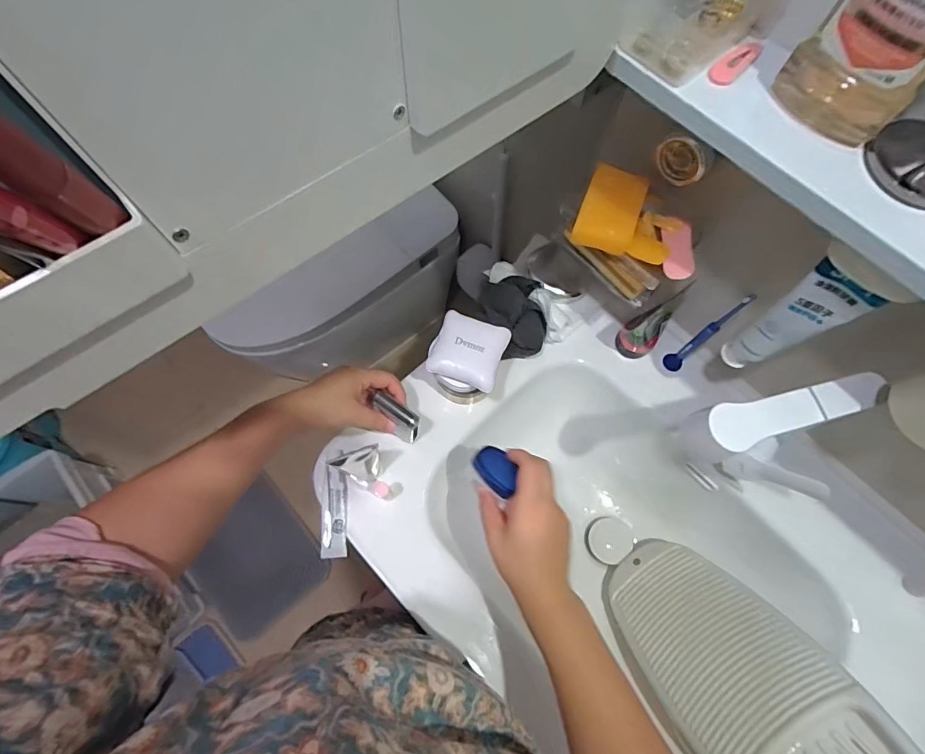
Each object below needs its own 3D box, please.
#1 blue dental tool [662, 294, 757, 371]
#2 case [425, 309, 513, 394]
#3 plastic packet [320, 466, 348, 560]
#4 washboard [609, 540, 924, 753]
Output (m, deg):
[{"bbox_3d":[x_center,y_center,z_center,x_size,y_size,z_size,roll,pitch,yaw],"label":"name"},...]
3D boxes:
[{"bbox_3d":[0.289,-0.047,0.549,0.018,0.177,0.021,-35,75,-13],"label":"blue dental tool"},{"bbox_3d":[0.005,-0.026,0.524,0.075,0.030,0.081,22,86,-6],"label":"case"},{"bbox_3d":[-0.150,0.160,0.542,0.028,0.006,0.101,3,73,-15],"label":"plastic packet"},{"bbox_3d":[0.306,0.345,0.516,0.181,0.033,0.354,-40,40,-5],"label":"washboard"}]

